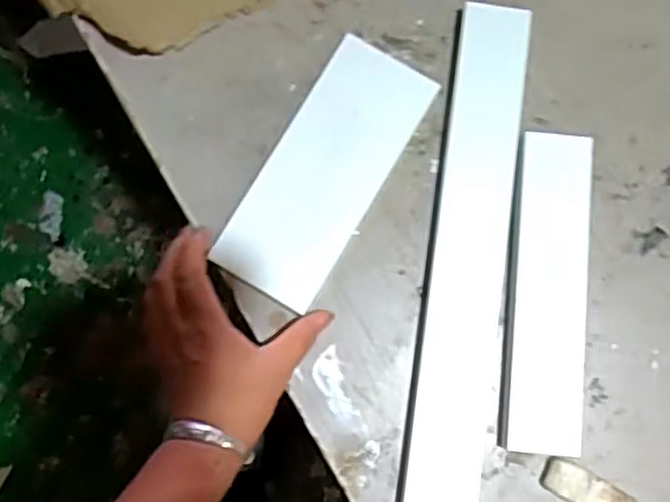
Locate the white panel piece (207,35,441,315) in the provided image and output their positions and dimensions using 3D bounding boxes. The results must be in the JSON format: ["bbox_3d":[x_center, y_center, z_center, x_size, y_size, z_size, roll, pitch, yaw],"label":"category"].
[{"bbox_3d":[-0.006,-0.056,0.496,0.076,0.016,0.188,30,84,7],"label":"white panel piece"}]

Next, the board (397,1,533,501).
[{"bbox_3d":[0.091,0.014,0.489,0.053,0.023,0.381,8,82,1],"label":"board"}]

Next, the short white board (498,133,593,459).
[{"bbox_3d":[0.148,0.028,0.496,0.054,0.011,0.219,4,83,1],"label":"short white board"}]

